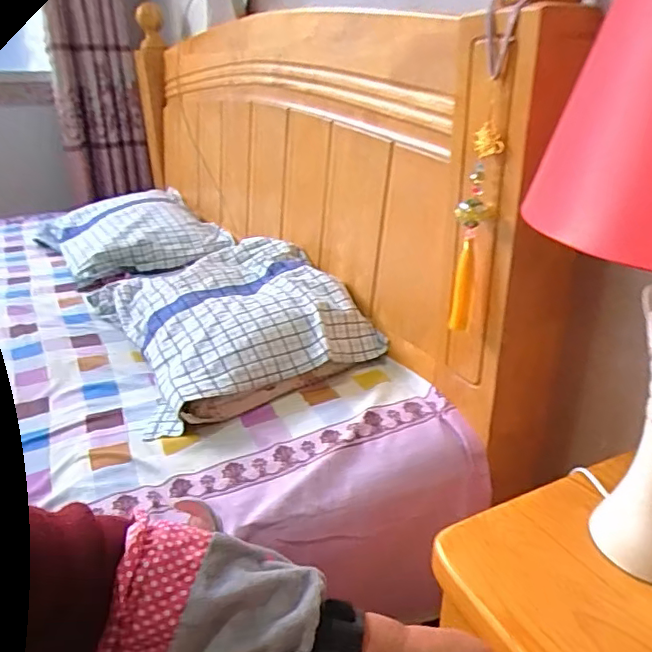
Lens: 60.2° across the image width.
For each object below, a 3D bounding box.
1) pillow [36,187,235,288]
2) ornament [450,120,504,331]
[{"bbox_3d":[-0.550,-0.271,1.579,0.386,0.118,0.579,-15,29,-29],"label":"pillow"},{"bbox_3d":[0.181,-0.113,0.688,0.042,0.247,0.026,6,25,13],"label":"ornament"}]

